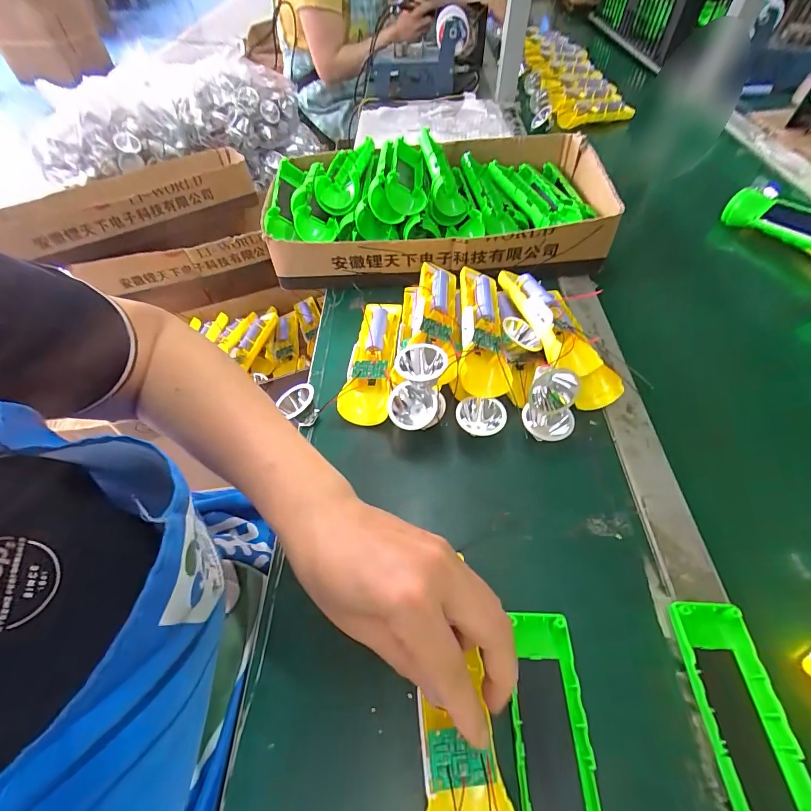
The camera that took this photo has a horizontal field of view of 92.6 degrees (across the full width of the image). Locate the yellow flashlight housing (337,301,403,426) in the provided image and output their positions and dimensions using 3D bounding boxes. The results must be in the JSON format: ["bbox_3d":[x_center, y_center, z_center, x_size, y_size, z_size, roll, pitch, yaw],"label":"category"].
[{"bbox_3d":[-0.032,-0.052,0.410,0.042,0.031,0.157,4,54,6],"label":"yellow flashlight housing"}]

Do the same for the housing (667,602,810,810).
[{"bbox_3d":[0.198,0.201,0.217,0.052,0.026,0.158,2,54,5],"label":"housing"}]

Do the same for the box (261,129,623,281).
[{"bbox_3d":[0.042,-0.261,0.509,0.426,0.111,0.228,-2,54,2],"label":"box"}]

